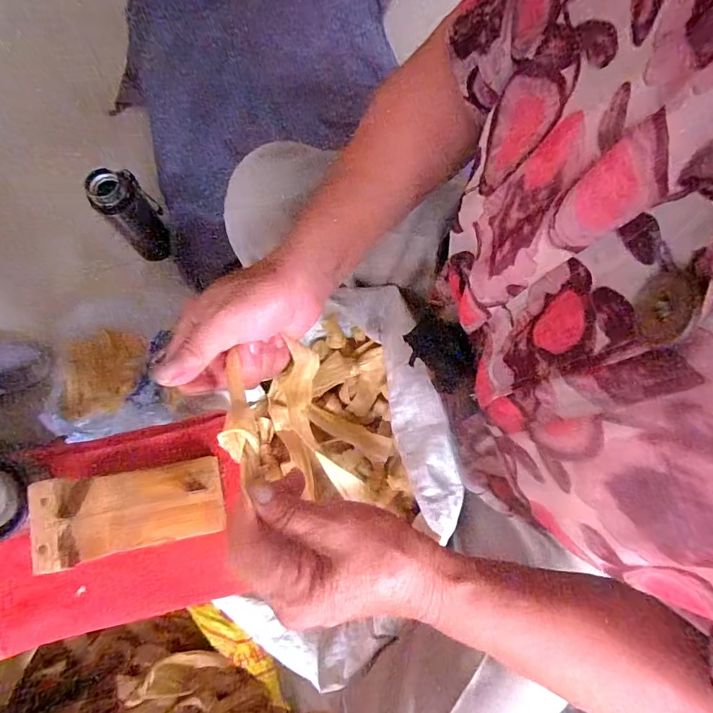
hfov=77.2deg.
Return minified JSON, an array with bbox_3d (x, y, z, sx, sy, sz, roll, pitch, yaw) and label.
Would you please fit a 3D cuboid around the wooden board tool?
[{"bbox_3d":[-0.161,0.111,0.326,0.107,0.067,0.059,-10,78,-3],"label":"wooden board tool"}]

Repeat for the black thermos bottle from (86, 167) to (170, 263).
[{"bbox_3d":[-0.380,-0.241,0.769,0.080,0.164,0.085,0,78,-1],"label":"black thermos bottle"}]

